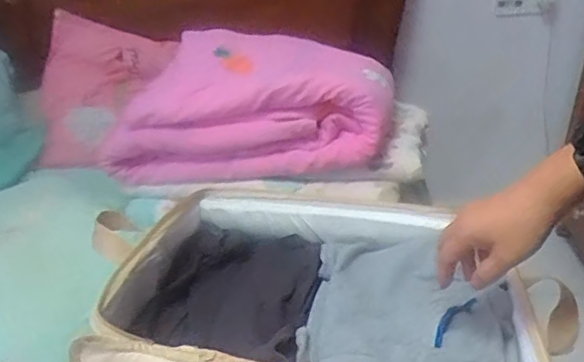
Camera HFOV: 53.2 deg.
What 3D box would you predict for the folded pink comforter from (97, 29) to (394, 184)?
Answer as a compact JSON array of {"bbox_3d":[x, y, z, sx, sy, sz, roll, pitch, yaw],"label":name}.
[{"bbox_3d":[-0.059,-0.148,1.040,0.476,0.157,0.323,0,32,3],"label":"folded pink comforter"}]

